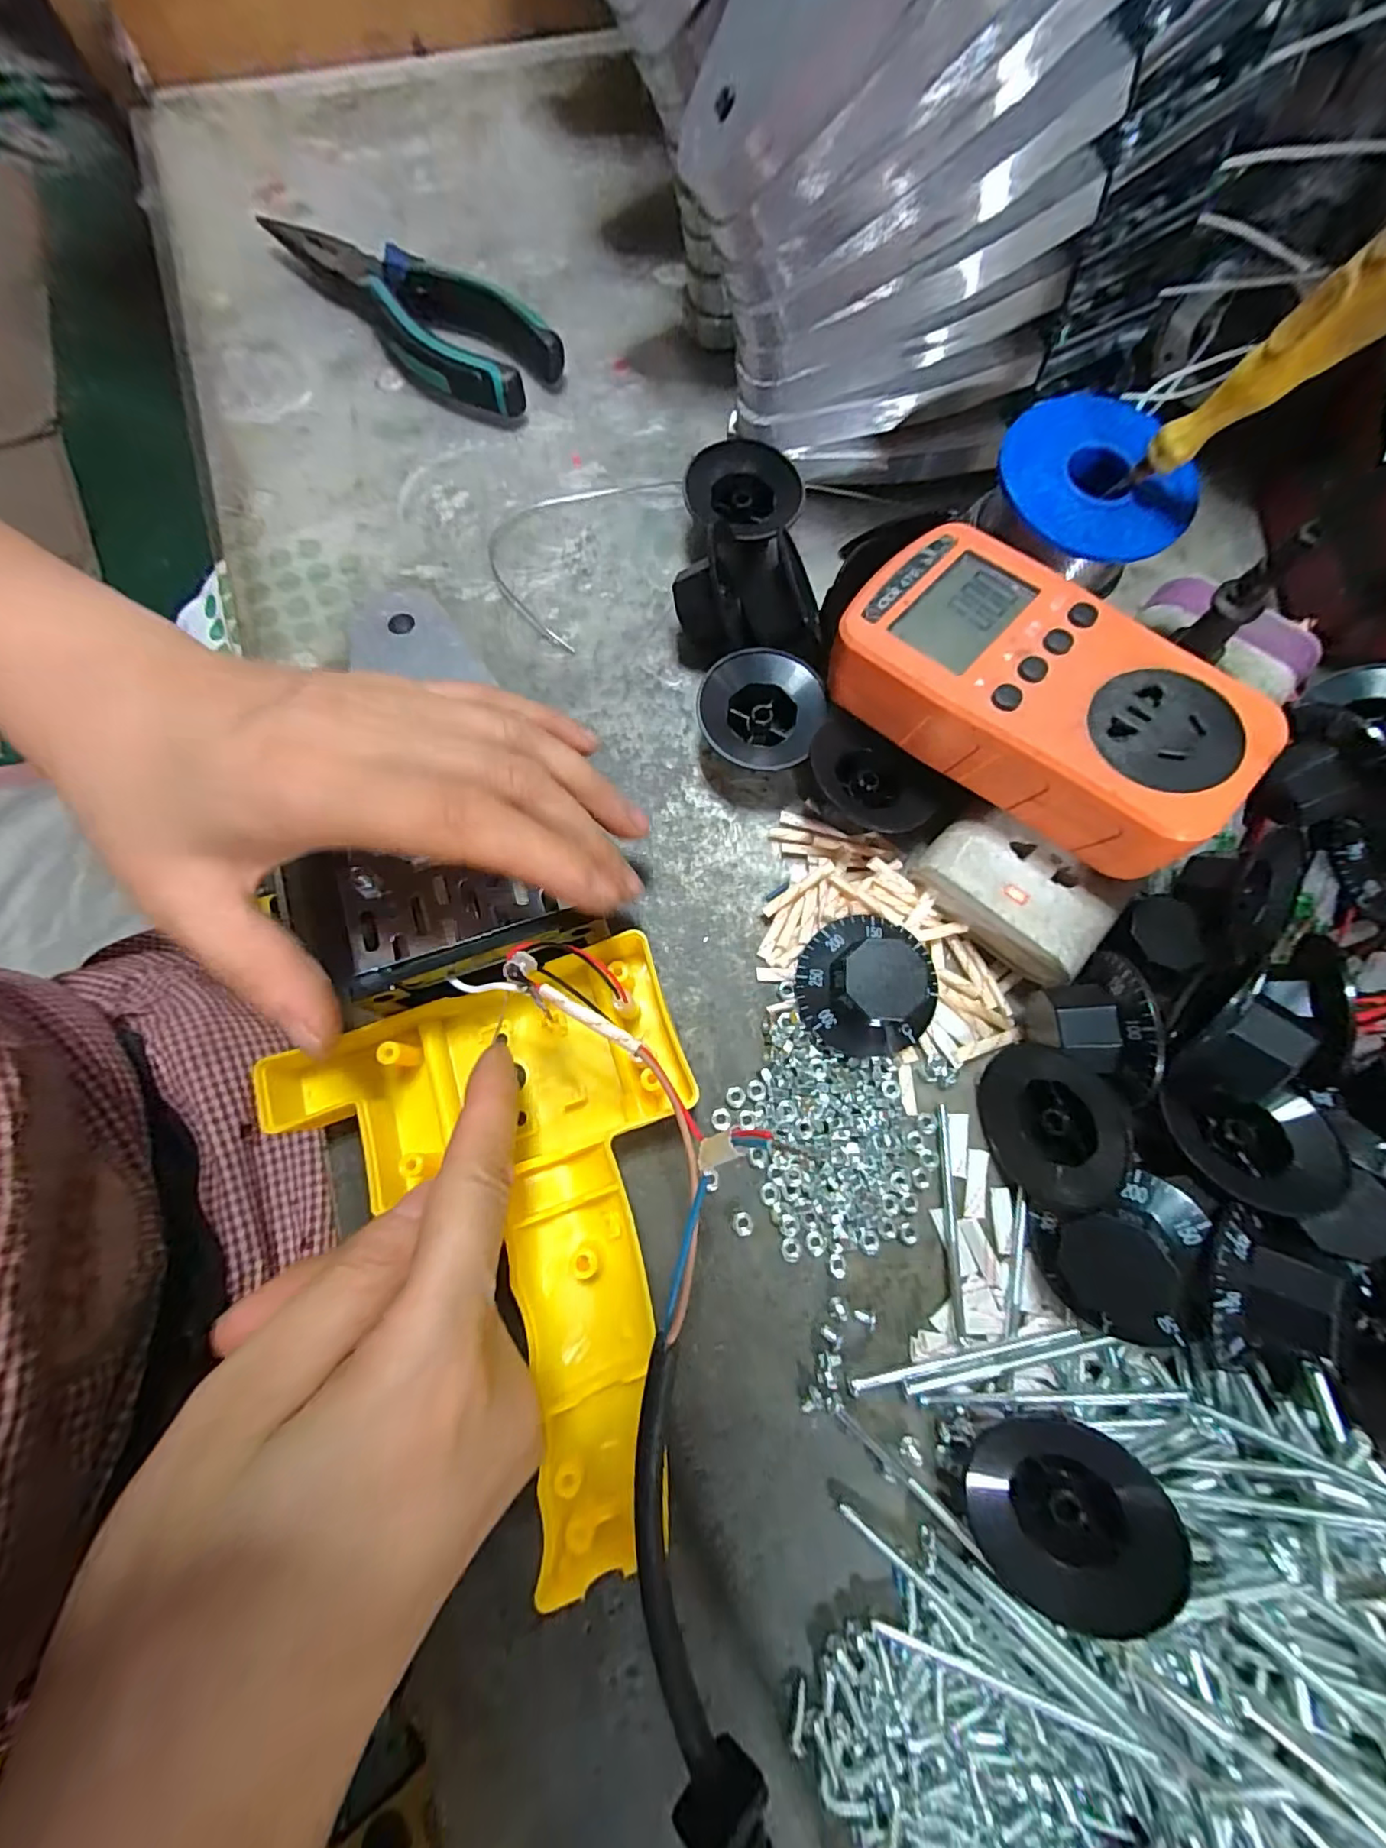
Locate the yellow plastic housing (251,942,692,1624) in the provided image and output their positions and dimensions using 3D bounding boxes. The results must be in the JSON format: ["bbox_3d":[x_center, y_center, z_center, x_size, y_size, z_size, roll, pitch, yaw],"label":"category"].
[{"bbox_3d":[-0.049,0.090,0.176,0.122,0.035,0.153,-21,78,-5],"label":"yellow plastic housing"}]

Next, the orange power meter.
[{"bbox_3d":[0.111,-0.076,0.193,0.127,0.038,0.068,41,79,8],"label":"orange power meter"}]

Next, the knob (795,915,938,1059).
[{"bbox_3d":[0.059,0.022,0.197,0.042,0.029,0.047,-41,81,-10],"label":"knob"}]

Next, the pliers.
[{"bbox_3d":[-0.131,-0.280,0.270,0.143,0.020,0.046,33,78,6],"label":"pliers"}]

